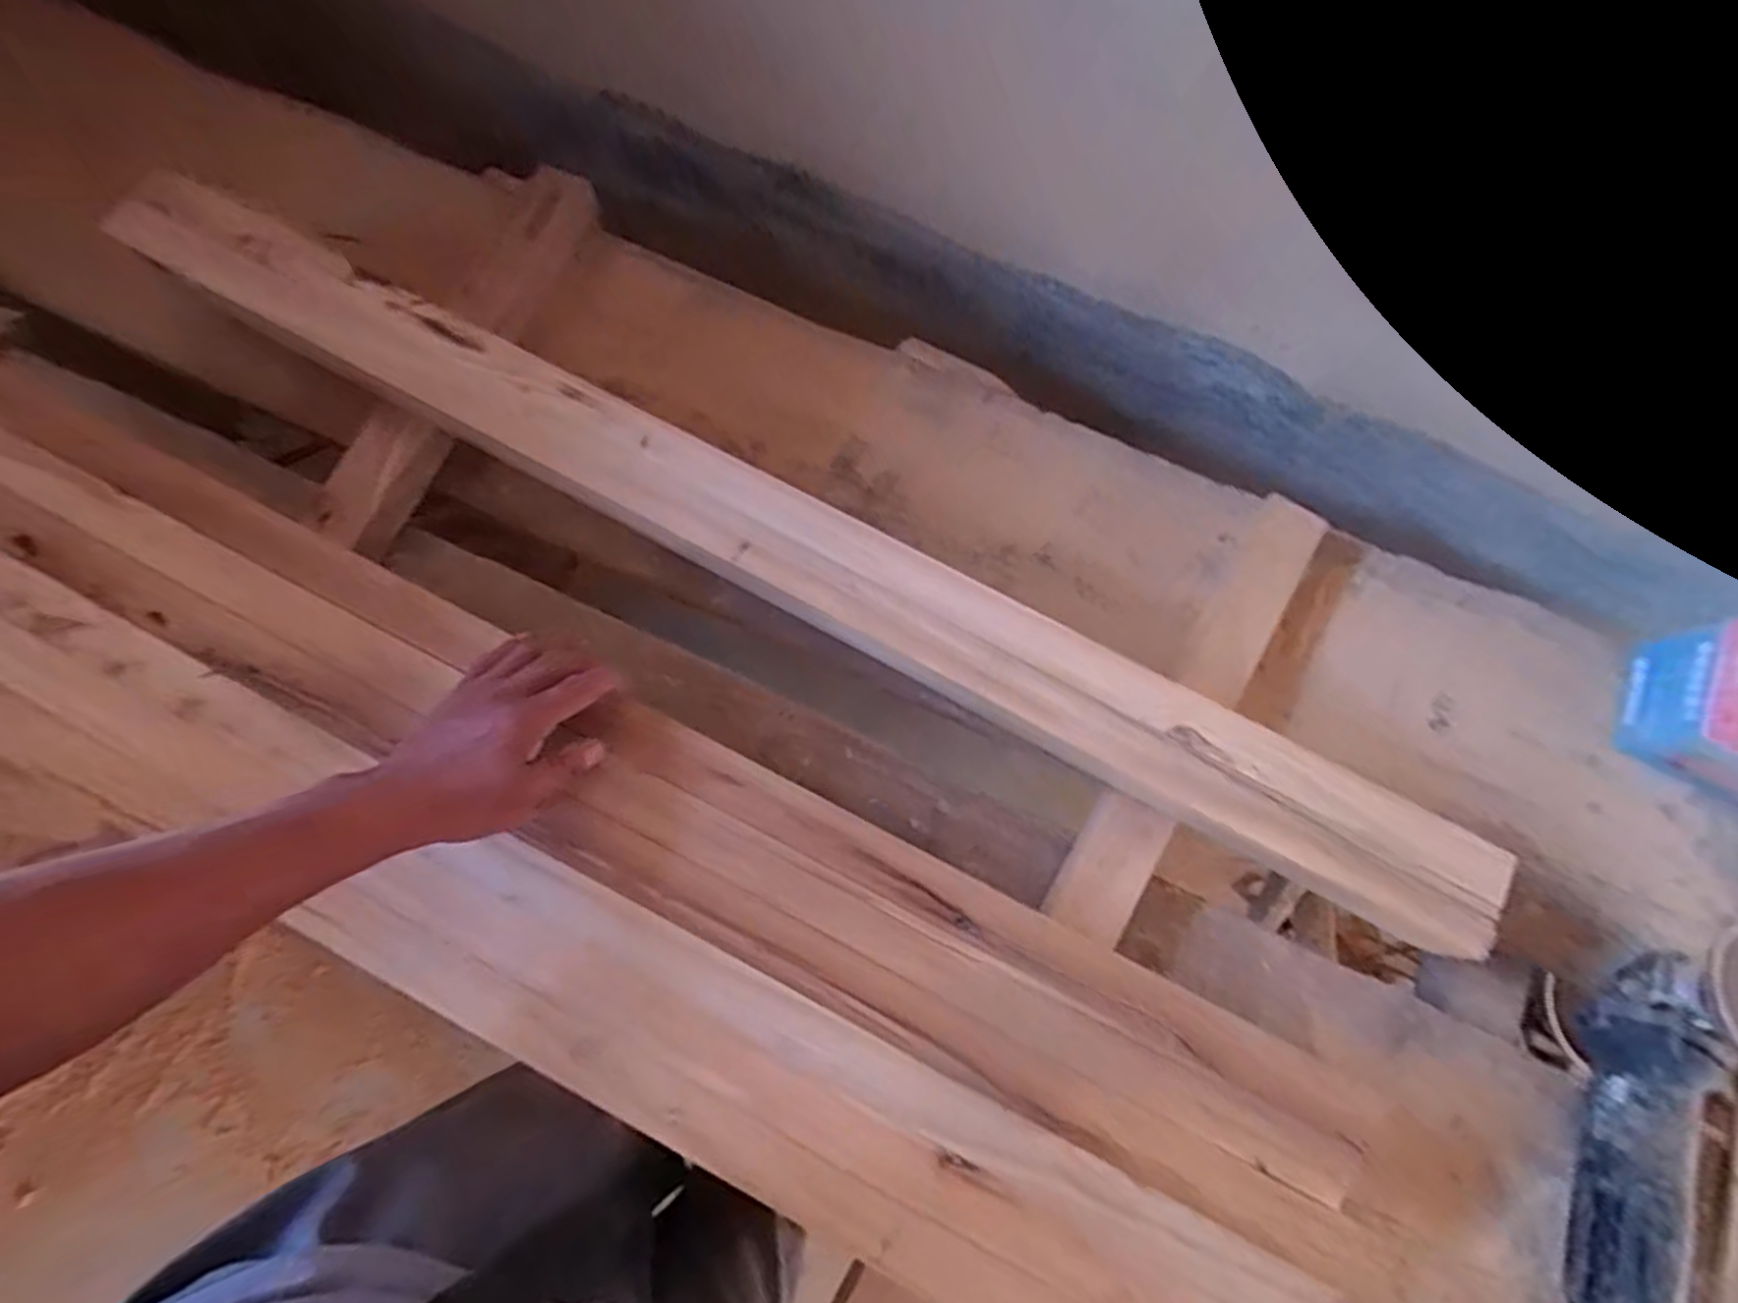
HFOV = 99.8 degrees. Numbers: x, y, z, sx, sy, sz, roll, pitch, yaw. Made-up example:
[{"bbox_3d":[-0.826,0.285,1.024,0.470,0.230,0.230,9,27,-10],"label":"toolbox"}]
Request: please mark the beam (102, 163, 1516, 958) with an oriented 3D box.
[{"bbox_3d":[-0.103,-0.100,0.606,1.229,0.102,0.096,29,77,5],"label":"beam"}]

